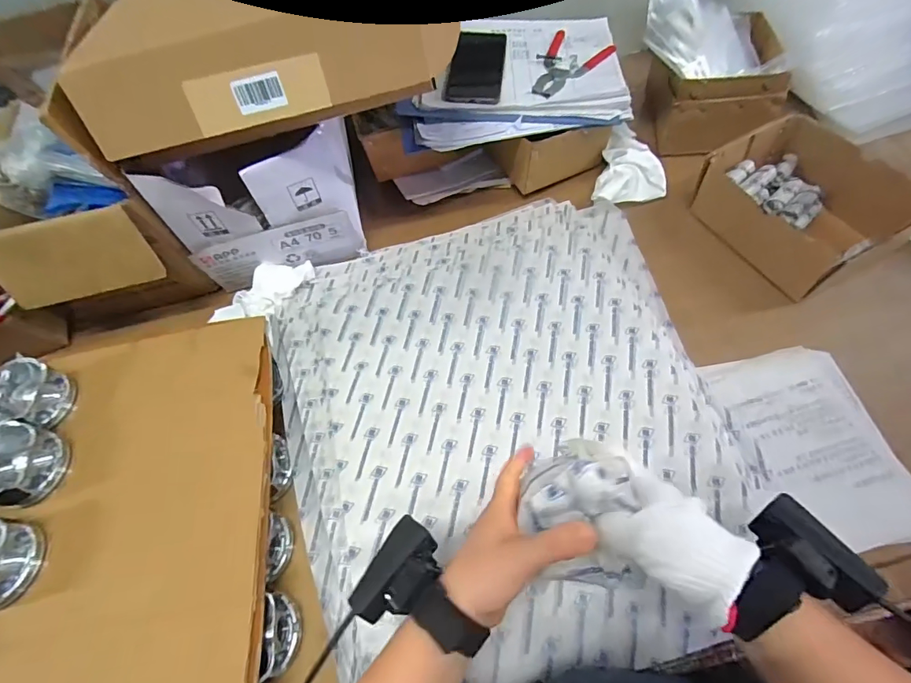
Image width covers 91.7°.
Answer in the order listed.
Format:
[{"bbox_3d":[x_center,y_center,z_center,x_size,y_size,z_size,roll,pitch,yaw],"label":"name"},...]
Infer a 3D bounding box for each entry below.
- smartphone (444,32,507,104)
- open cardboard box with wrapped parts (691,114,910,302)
[{"bbox_3d":[0.034,-0.410,0.653,0.076,0.010,0.168,7,64,8],"label":"smartphone"},{"bbox_3d":[0.443,-0.180,0.572,0.168,0.074,0.207,-27,60,-7],"label":"open cardboard box with wrapped parts"}]

